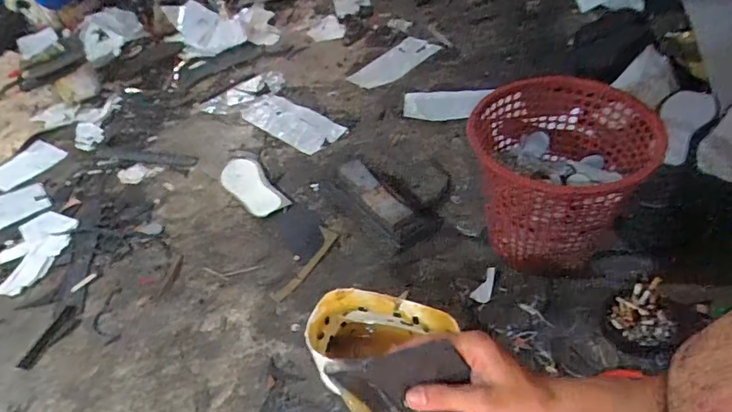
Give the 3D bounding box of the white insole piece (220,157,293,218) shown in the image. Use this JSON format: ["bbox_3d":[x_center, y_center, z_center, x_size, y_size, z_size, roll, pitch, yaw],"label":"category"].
[{"bbox_3d":[-0.253,-0.049,1.052,0.085,0.013,0.229,-27,49,-21],"label":"white insole piece"}]

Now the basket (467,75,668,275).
[{"bbox_3d":[0.304,-0.045,0.770,0.235,0.217,0.239,-4,43,4],"label":"basket"}]

